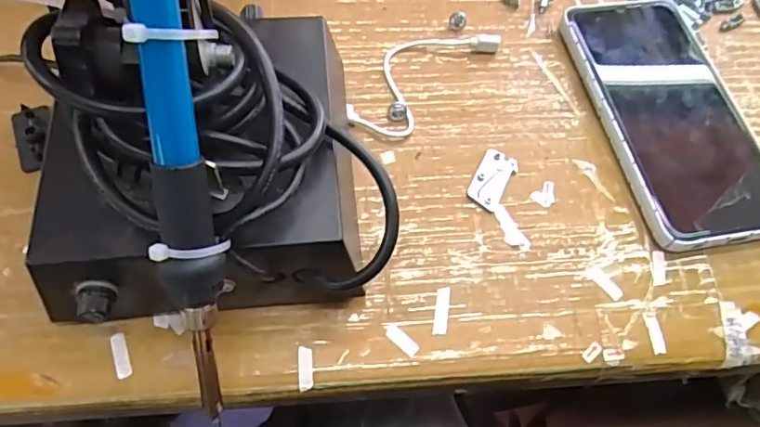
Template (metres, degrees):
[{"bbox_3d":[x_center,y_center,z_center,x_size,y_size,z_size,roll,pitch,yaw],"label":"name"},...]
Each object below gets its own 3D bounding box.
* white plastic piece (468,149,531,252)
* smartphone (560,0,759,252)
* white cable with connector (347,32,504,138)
[{"bbox_3d":[0.062,-0.008,0.284,0.027,0.004,0.056,0,63,-4],"label":"white plastic piece"},{"bbox_3d":[0.165,-0.059,0.311,0.078,0.014,0.164,-8,64,-8],"label":"smartphone"},{"bbox_3d":[0.022,-0.084,0.319,0.047,0.009,0.102,39,67,15],"label":"white cable with connector"}]

